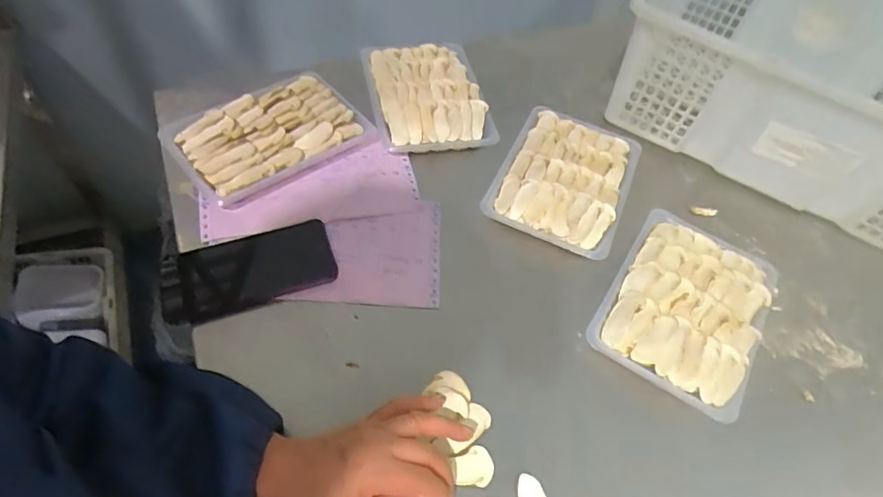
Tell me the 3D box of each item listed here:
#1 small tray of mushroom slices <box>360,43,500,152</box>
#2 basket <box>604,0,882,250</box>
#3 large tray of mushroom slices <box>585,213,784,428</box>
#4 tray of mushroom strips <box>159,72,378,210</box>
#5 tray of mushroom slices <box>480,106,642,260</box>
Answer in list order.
[{"bbox_3d":[-0.020,-0.200,0.676,0.143,0.032,0.188,-9,56,-12],"label":"small tray of mushroom slices"},{"bbox_3d":[0.484,-0.208,0.661,0.463,0.193,0.352,26,56,13],"label":"basket"},{"bbox_3d":[0.253,0.056,0.536,0.145,0.028,0.206,31,57,16],"label":"large tray of mushroom slices"},{"bbox_3d":[-0.200,-0.134,0.612,0.203,0.037,0.138,-31,63,-24],"label":"tray of mushroom strips"},{"bbox_3d":[0.150,-0.089,0.621,0.146,0.023,0.206,23,55,11],"label":"tray of mushroom slices"}]

